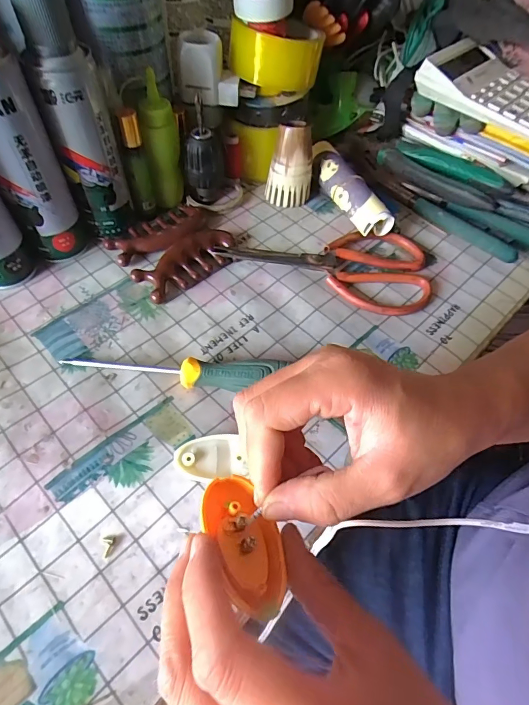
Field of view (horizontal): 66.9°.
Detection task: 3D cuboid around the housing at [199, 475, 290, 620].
[{"bbox_3d":[-0.009,0.081,0.173,0.028,0.009,0.058,-19,52,-15],"label":"housing"}]

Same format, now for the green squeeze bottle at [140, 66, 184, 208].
[{"bbox_3d":[-0.097,-0.193,0.381,0.025,0.116,0.028,5,56,0],"label":"green squeeze bottle"}]

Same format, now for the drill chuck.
[{"bbox_3d":[-0.060,-0.199,0.405,0.039,0.094,0.040,-3,56,-5],"label":"drill chuck"}]

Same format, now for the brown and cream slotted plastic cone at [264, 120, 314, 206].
[{"bbox_3d":[0.027,-0.199,0.421,0.046,0.082,0.039,5,56,0],"label":"brown and cream slotted plastic cone"}]

